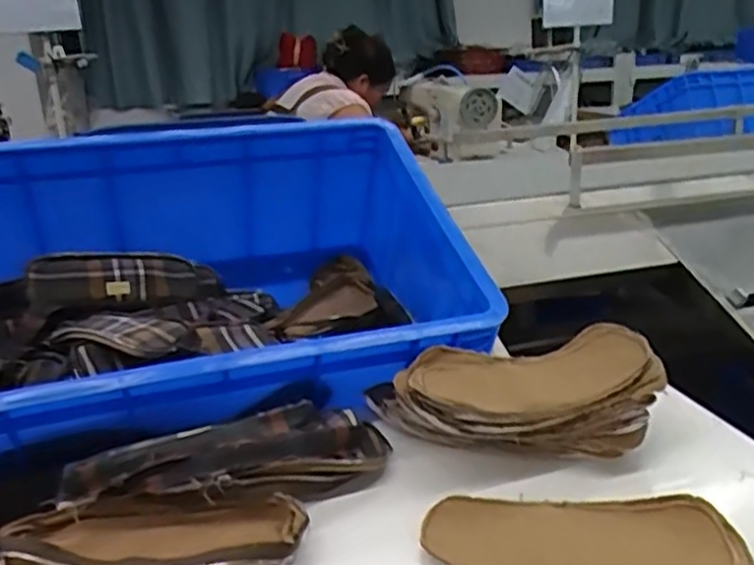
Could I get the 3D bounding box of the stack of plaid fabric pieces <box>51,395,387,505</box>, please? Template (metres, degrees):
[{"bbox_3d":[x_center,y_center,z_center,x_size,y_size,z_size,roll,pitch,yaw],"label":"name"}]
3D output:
[{"bbox_3d":[-0.110,0.132,0.527,0.238,0.049,0.088,-10,21,-21],"label":"stack of plaid fabric pieces"}]

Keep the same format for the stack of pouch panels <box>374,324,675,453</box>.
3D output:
[{"bbox_3d":[0.112,0.093,0.580,0.231,0.071,0.128,-2,20,1],"label":"stack of pouch panels"}]

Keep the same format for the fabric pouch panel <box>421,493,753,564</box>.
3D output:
[{"bbox_3d":[0.132,0.166,0.453,0.196,0.015,0.079,0,20,7],"label":"fabric pouch panel"}]

